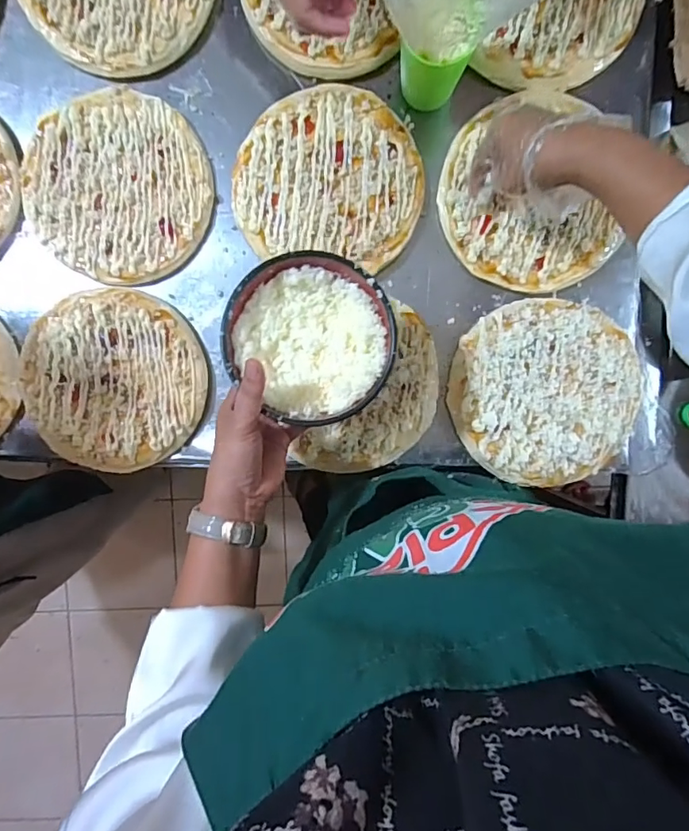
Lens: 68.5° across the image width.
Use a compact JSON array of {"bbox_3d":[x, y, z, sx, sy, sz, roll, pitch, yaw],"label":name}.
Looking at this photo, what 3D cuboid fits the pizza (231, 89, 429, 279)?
[{"bbox_3d":[-0.015,-0.260,0.550,0.199,0.015,0.181,0,100,2],"label":"pizza"}]

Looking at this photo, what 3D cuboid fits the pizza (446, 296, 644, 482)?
[{"bbox_3d":[0.218,-0.024,0.548,0.190,0.026,0.194,-1,100,3],"label":"pizza"}]

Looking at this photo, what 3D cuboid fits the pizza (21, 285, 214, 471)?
[{"bbox_3d":[-0.259,-0.039,0.560,0.199,0.014,0.193,9,100,1],"label":"pizza"}]

